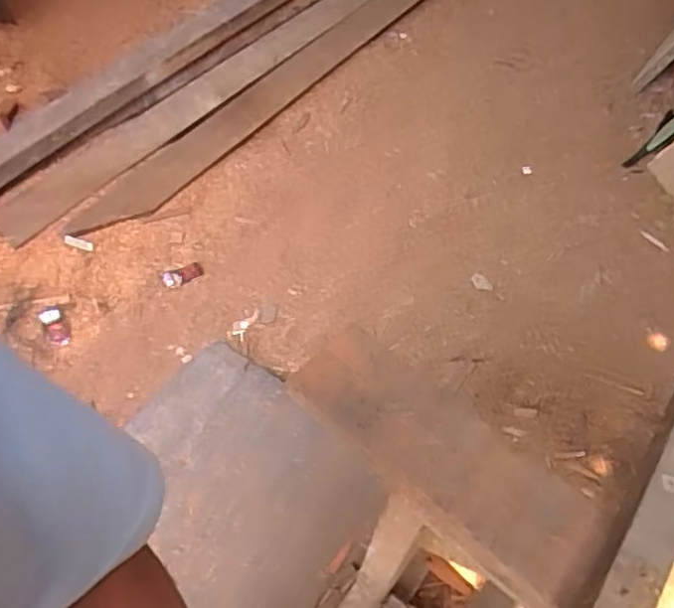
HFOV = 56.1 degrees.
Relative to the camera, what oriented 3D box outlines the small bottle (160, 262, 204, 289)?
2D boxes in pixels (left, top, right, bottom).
[{"bbox_3d":[-0.422,-0.082,1.751,0.049,0.031,0.131,39,44,26],"label":"small bottle"}]

